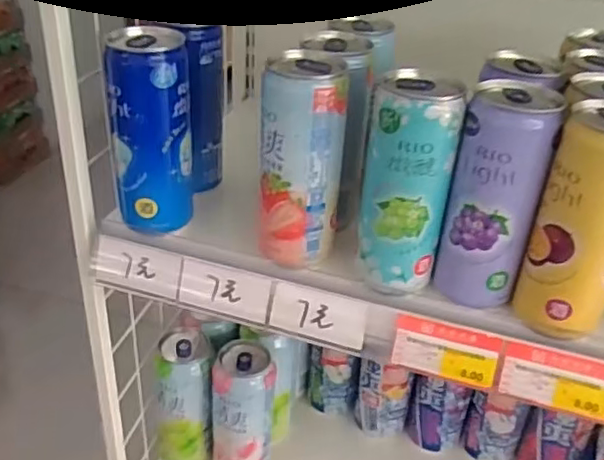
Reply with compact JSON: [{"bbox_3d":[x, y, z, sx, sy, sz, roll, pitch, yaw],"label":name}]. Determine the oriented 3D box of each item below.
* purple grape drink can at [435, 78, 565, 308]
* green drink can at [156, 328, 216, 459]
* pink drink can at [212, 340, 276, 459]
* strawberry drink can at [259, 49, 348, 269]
[{"bbox_3d":[0.124,-0.019,0.410,0.057,0.137,0.051,15,36,16],"label":"purple grape drink can"},{"bbox_3d":[-0.128,0.188,0.695,0.061,0.161,0.056,3,34,-2],"label":"green drink can"},{"bbox_3d":[-0.063,0.197,0.683,0.064,0.157,0.068,1,34,-5],"label":"pink drink can"},{"bbox_3d":[0.001,-0.046,0.439,0.057,0.137,0.052,4,34,0],"label":"strawberry drink can"}]

